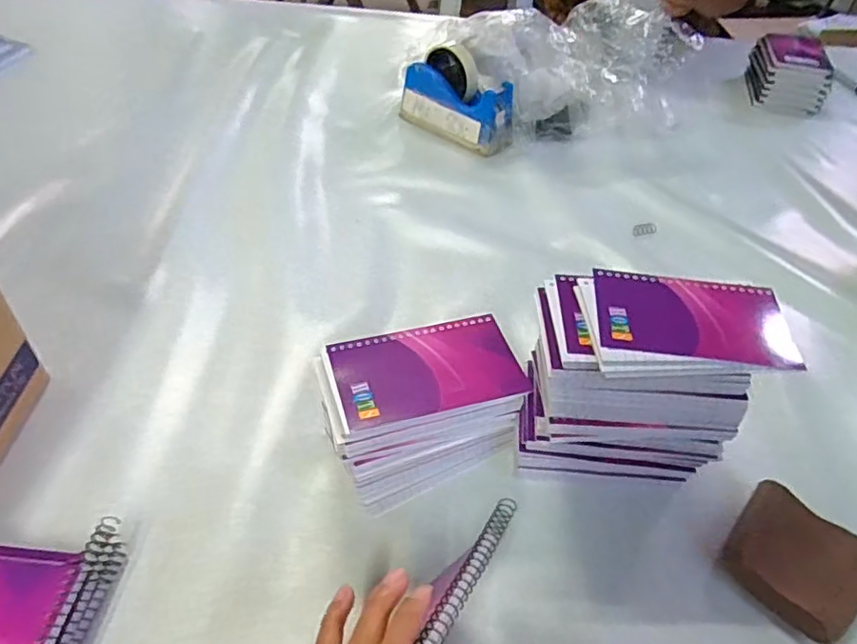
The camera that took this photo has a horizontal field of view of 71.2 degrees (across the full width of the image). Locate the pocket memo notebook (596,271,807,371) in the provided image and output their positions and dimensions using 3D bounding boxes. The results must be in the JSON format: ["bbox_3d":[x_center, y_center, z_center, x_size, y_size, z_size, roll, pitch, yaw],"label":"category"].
[{"bbox_3d":[0.179,-0.004,0.407,0.127,0.004,0.078,7,45,1],"label":"pocket memo notebook"}]

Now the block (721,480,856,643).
[{"bbox_3d":[0.262,0.165,0.419,0.091,0.026,0.089,-33,56,-30],"label":"block"}]

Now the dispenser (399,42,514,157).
[{"bbox_3d":[0.042,-0.307,0.814,0.164,0.095,0.064,34,53,26],"label":"dispenser"}]

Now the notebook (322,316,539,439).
[{"bbox_3d":[-0.001,0.034,0.421,0.134,0.011,0.078,-12,47,-16],"label":"notebook"}]

